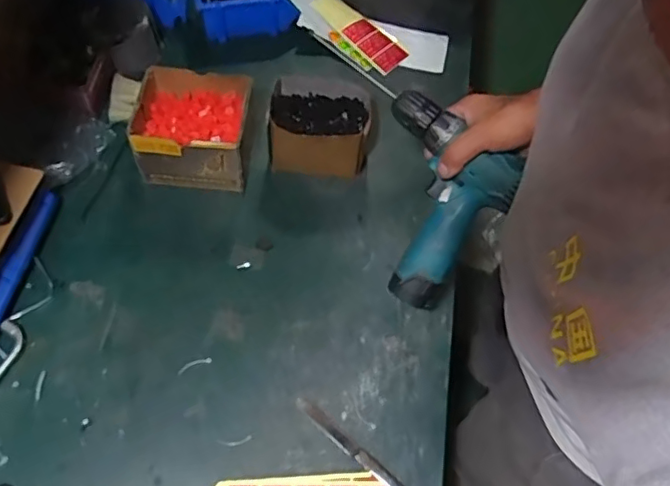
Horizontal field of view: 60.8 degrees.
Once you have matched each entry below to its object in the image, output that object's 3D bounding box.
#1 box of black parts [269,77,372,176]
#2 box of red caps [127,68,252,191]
[{"bbox_3d":[-0.023,-0.167,0.850,0.143,0.092,0.131,4,59,-1],"label":"box of black parts"},{"bbox_3d":[-0.199,-0.158,0.824,0.148,0.109,0.136,5,59,-1],"label":"box of red caps"}]

